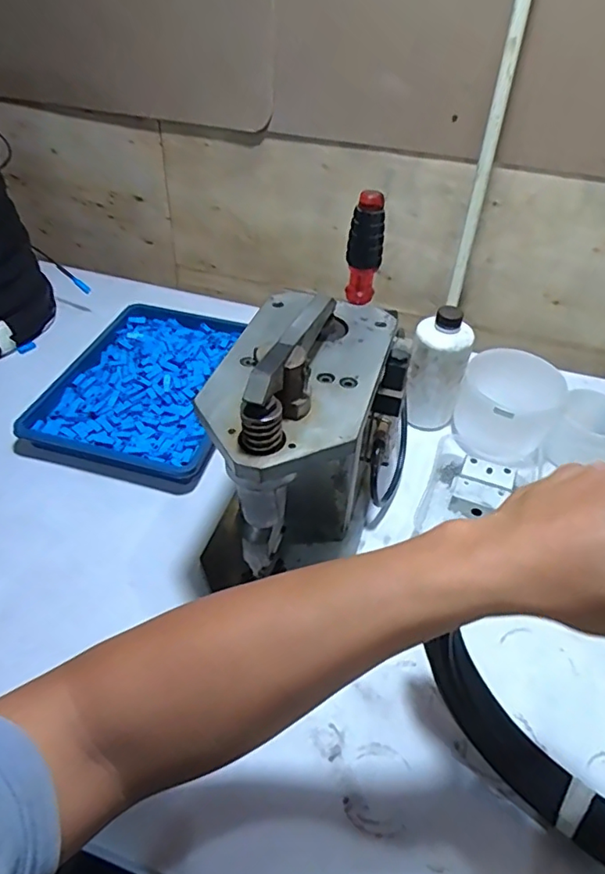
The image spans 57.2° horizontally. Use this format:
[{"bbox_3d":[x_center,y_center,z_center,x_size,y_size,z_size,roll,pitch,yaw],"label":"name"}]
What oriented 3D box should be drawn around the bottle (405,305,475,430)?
[{"bbox_3d":[0.172,-0.083,0.711,0.068,0.159,0.062,14,44,12],"label":"bottle"}]

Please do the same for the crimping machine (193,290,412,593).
[{"bbox_3d":[0.010,-0.007,0.534,0.156,0.244,0.260,14,44,12],"label":"crimping machine"}]

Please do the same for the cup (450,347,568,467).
[{"bbox_3d":[0.263,-0.038,0.712,0.118,0.105,0.108,2,43,-1],"label":"cup"}]

